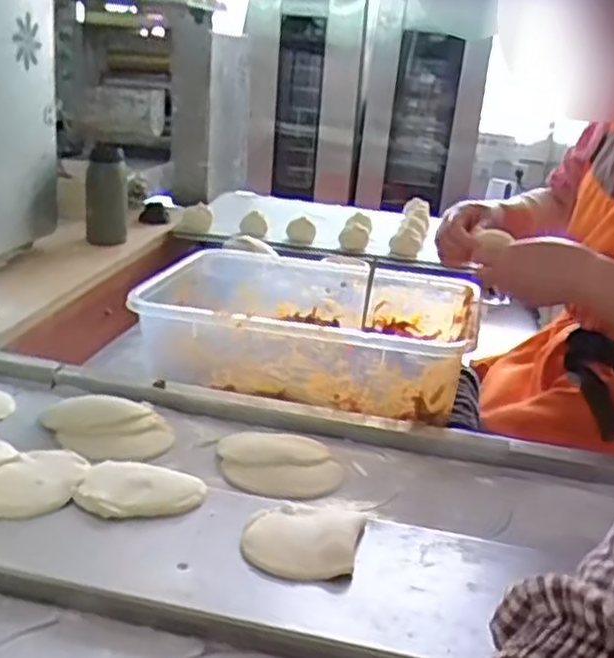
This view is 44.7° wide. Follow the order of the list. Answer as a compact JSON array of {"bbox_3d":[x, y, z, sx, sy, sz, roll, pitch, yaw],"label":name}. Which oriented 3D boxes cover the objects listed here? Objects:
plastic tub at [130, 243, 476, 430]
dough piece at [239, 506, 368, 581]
[{"bbox_3d":[0.004,-0.008,0.916,0.384,0.096,0.281,10,20,10],"label":"plastic tub"},{"bbox_3d":[-0.003,0.154,0.562,0.082,0.011,0.084,9,20,10],"label":"dough piece"}]

